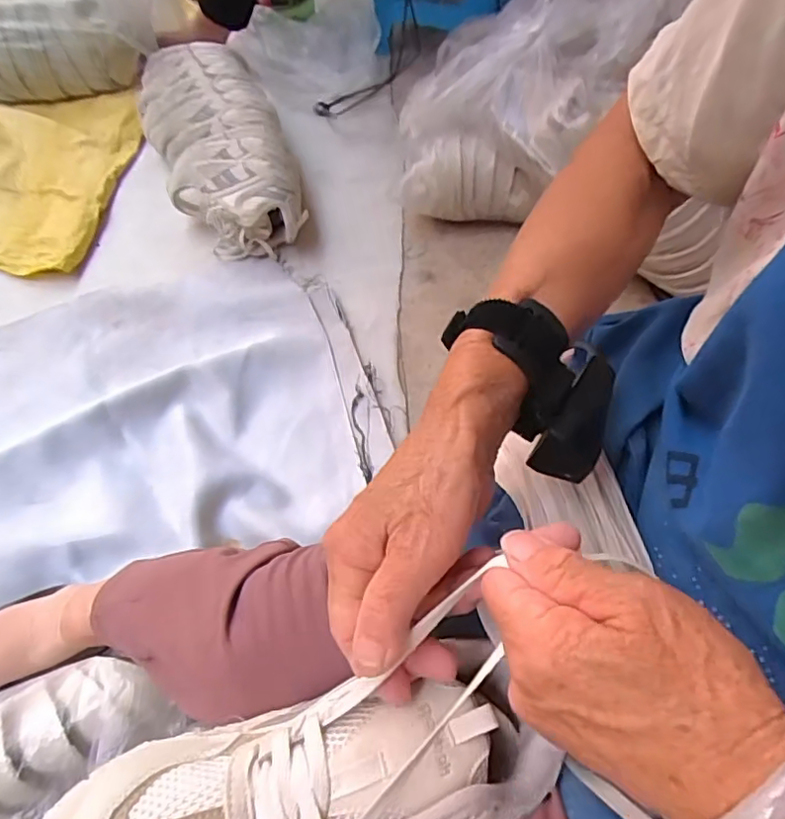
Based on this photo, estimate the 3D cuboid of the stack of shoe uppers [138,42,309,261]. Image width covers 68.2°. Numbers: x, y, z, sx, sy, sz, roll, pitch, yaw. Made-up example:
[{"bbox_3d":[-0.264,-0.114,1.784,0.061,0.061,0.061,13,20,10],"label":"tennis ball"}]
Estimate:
[{"bbox_3d":[-0.308,-0.471,1.004,0.200,0.125,0.509,-20,62,-14],"label":"stack of shoe uppers"}]

